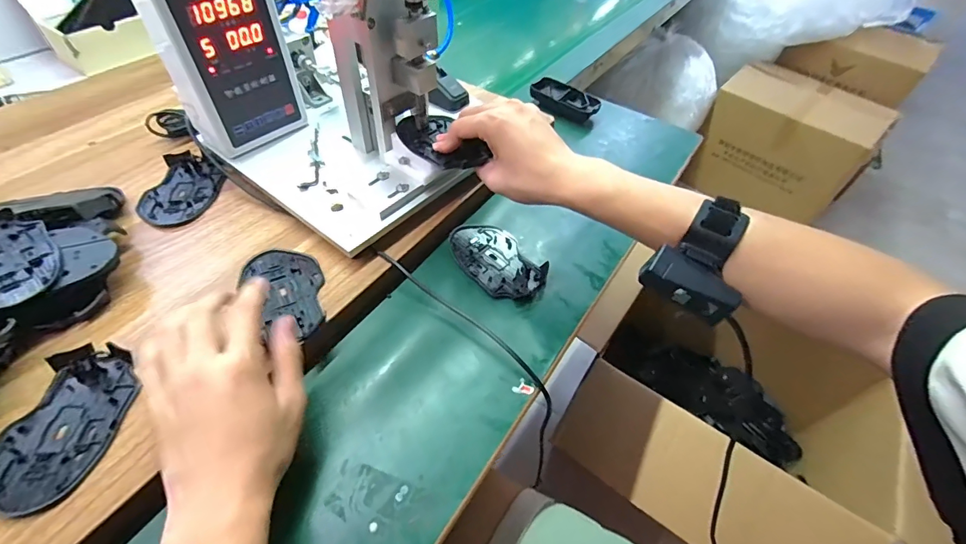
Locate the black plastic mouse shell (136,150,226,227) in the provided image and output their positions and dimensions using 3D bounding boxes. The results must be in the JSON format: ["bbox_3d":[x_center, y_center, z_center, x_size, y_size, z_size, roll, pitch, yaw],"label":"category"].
[{"bbox_3d":[-0.335,-0.093,0.481,0.073,0.014,0.104,7,50,1],"label":"black plastic mouse shell"}]

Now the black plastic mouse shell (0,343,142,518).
[{"bbox_3d":[-0.301,0.107,0.311,0.070,0.009,0.115,3,50,-2],"label":"black plastic mouse shell"}]

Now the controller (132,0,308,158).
[{"bbox_3d":[-0.267,-0.227,0.450,0.068,0.176,0.114,37,57,24],"label":"controller"}]

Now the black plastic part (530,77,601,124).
[{"bbox_3d":[0.129,-0.269,0.681,0.108,0.034,0.047,26,53,16],"label":"black plastic part"}]

